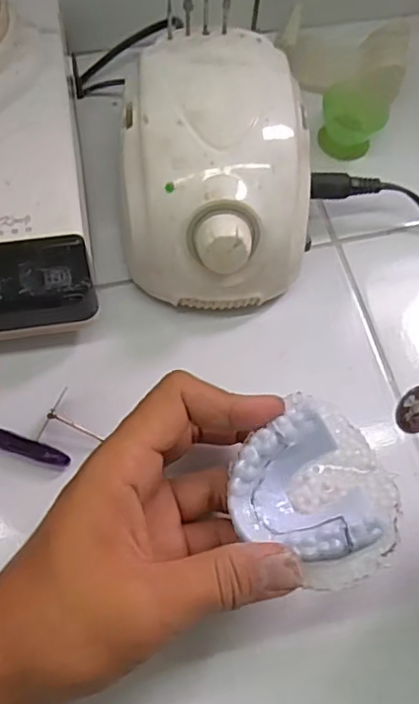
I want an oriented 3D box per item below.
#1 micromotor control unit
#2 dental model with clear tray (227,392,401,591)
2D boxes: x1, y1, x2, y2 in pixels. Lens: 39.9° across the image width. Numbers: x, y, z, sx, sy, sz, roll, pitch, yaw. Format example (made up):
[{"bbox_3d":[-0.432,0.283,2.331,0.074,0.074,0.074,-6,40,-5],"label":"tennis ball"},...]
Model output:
[{"bbox_3d":[0.005,-0.100,0.328,0.102,0.083,0.133,2,66,-2],"label":"micromotor control unit"},{"bbox_3d":[0.047,0.061,0.249,0.064,0.024,0.072,-41,74,-19],"label":"dental model with clear tray"}]

